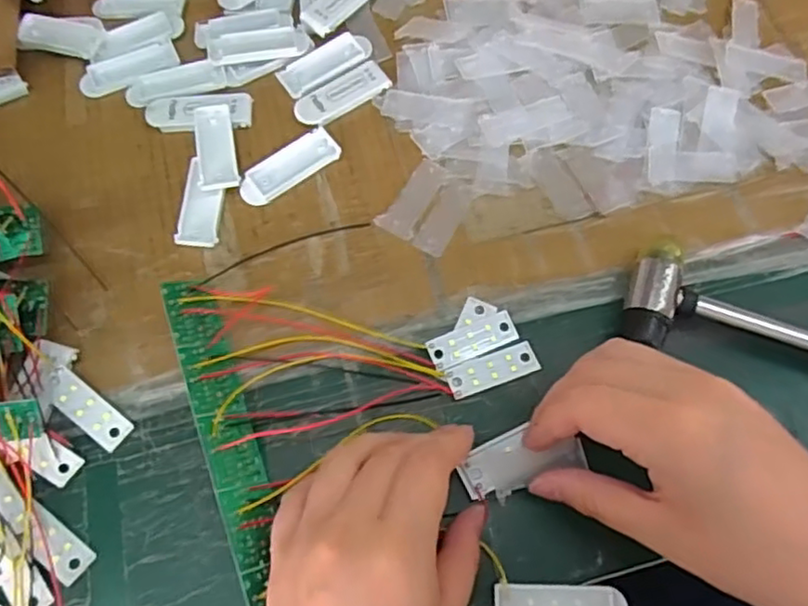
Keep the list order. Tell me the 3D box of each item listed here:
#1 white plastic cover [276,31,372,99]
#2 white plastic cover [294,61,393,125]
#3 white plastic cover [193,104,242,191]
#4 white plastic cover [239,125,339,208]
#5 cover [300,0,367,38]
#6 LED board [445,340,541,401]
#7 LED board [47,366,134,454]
[{"bbox_3d":[-0.046,-0.141,0.380,0.057,0.004,0.023,-31,72,-12],"label":"white plastic cover"},{"bbox_3d":[-0.036,-0.120,0.373,0.057,0.004,0.022,-31,72,-12],"label":"white plastic cover"},{"bbox_3d":[-0.102,-0.085,0.356,0.021,0.010,0.052,-9,69,-4],"label":"white plastic cover"},{"bbox_3d":[-0.063,-0.074,0.359,0.058,0.005,0.022,-35,73,-13],"label":"white plastic cover"},{"bbox_3d":[-0.038,-0.185,0.398,0.022,0.009,0.058,41,73,14],"label":"cover"},{"bbox_3d":[0.044,0.033,0.321,0.046,0.004,0.016,-20,70,-9],"label":"LED board"},{"bbox_3d":[-0.150,0.050,0.308,0.044,0.004,0.017,43,73,-1],"label":"LED board"}]

